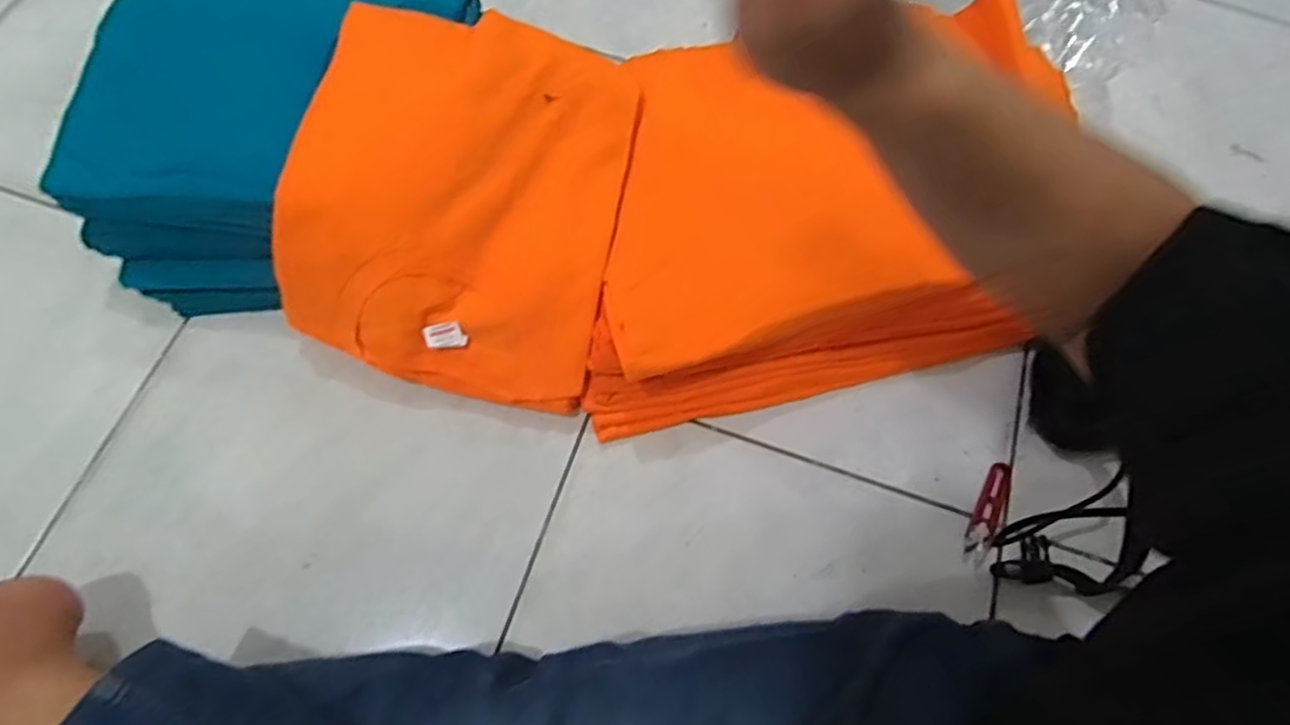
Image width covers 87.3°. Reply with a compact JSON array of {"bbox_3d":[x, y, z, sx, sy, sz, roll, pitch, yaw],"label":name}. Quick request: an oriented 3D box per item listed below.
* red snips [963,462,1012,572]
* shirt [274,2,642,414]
[{"bbox_3d":[0.324,0.143,0.634,0.031,0.013,0.106,27,71,7],"label":"red snips"},{"bbox_3d":[-0.166,-0.137,0.603,0.272,0.061,0.324,11,93,-15],"label":"shirt"}]

